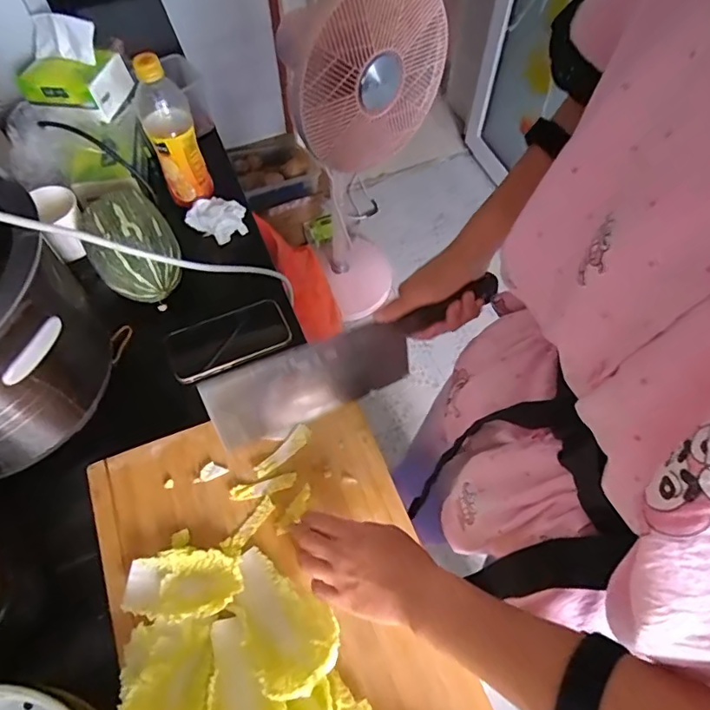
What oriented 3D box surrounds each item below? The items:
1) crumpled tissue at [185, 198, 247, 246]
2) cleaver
[{"bbox_3d":[-0.192,-0.195,0.722,0.076,0.028,0.063,24,63,13],"label":"crumpled tissue"},{"bbox_3d":[0.003,0.006,0.509,0.298,0.095,0.025,-23,45,-15],"label":"cleaver"}]

